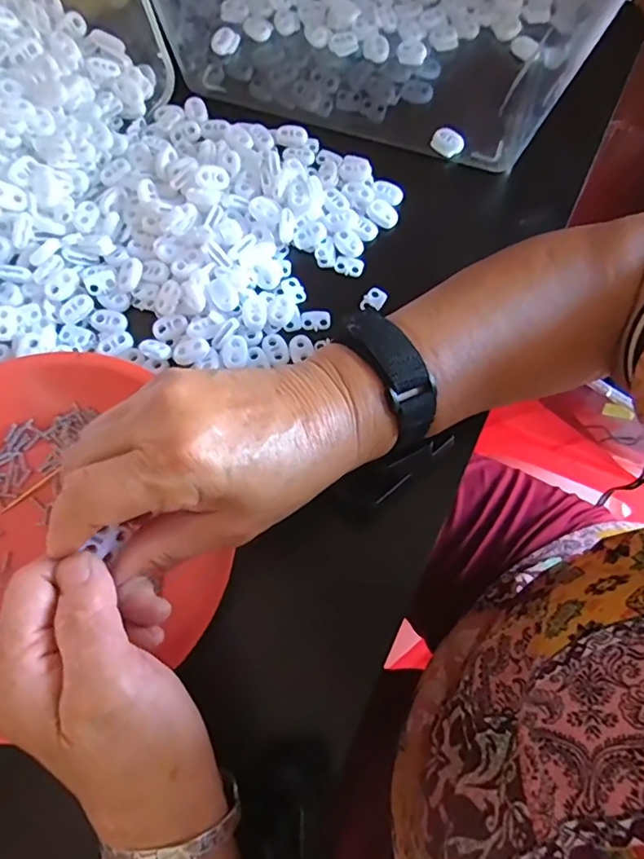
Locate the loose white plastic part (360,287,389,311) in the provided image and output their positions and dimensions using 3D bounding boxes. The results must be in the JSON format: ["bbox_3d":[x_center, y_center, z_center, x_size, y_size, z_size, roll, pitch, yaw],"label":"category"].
[{"bbox_3d":[0.034,-0.085,0.352,0.014,0.007,0.017,34,75,9],"label":"loose white plastic part"}]

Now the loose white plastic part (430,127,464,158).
[{"bbox_3d":[0.090,-0.206,0.384,0.023,0.009,0.017,28,74,7],"label":"loose white plastic part"}]

